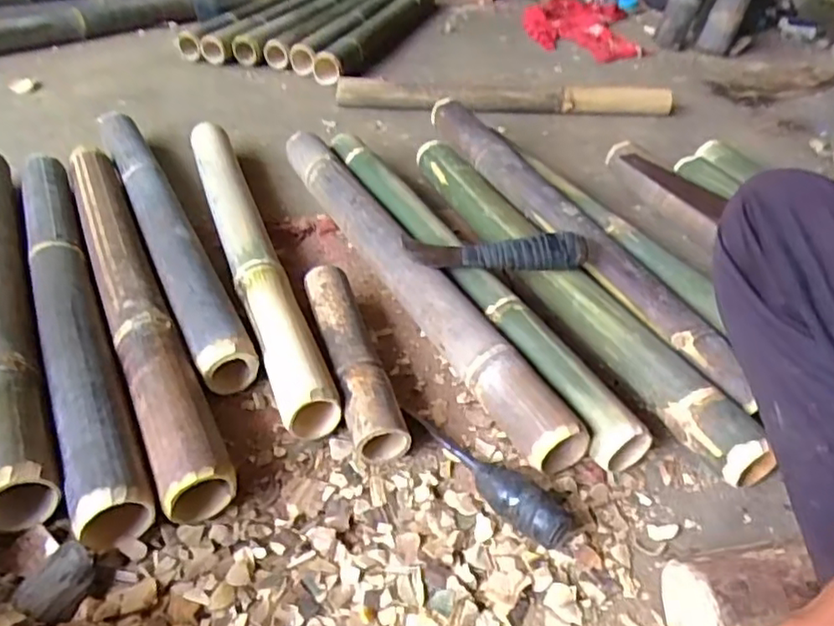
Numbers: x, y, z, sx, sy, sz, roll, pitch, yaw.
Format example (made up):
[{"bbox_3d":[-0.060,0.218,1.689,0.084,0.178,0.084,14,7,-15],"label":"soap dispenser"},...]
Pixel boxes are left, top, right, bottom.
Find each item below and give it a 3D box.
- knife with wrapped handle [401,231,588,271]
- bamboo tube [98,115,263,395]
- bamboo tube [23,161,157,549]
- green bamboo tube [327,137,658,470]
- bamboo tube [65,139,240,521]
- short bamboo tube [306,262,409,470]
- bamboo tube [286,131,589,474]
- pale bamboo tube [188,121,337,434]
[{"bbox_3d":[0.088,-0.073,0.742,0.208,0.044,0.044,6,39,3],"label":"knife with wrapped handle"},{"bbox_3d":[-0.337,-0.140,0.848,0.061,0.047,0.674,-17,44,-24],"label":"bamboo tube"},{"bbox_3d":[-0.378,-0.021,0.704,0.060,0.059,0.632,-17,44,-24],"label":"bamboo tube"},{"bbox_3d":[0.033,-0.069,0.810,0.060,0.066,0.674,-15,43,-22],"label":"green bamboo tube"},{"bbox_3d":[-0.323,-0.041,0.724,0.061,0.053,0.645,-17,44,-24],"label":"bamboo tube"},{"bbox_3d":[-0.068,0.043,0.664,0.048,0.052,0.248,-9,41,-16],"label":"short bamboo tube"},{"bbox_3d":[-0.024,-0.061,0.784,0.069,0.066,0.642,-16,43,-23],"label":"bamboo tube"},{"bbox_3d":[-0.217,-0.100,0.821,0.056,0.066,0.667,-12,42,-19],"label":"pale bamboo tube"}]

